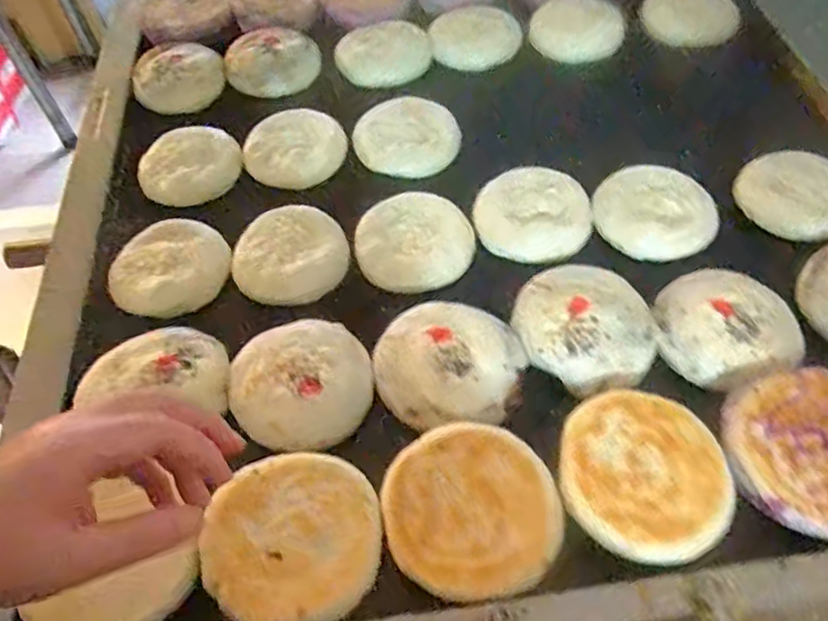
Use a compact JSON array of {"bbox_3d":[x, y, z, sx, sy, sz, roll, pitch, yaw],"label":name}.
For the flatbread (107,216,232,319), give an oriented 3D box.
[{"bbox_3d":[-0.206,-0.040,0.555,0.096,0.026,0.085,-18,54,-9],"label":"flatbread"}]

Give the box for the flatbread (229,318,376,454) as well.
[{"bbox_3d":[-0.080,0.050,0.469,0.096,0.021,0.102,-2,54,3],"label":"flatbread"}]

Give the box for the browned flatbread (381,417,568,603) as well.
[{"bbox_3d":[0.034,0.118,0.399,0.102,0.013,0.103,-2,54,3],"label":"browned flatbread"}]

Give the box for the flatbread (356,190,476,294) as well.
[{"bbox_3d":[0.002,-0.062,0.553,0.093,0.023,0.105,0,54,5],"label":"flatbread"}]

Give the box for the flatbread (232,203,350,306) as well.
[{"bbox_3d":[-0.103,-0.050,0.551,0.091,0.022,0.090,-11,54,-4],"label":"flatbread"}]

